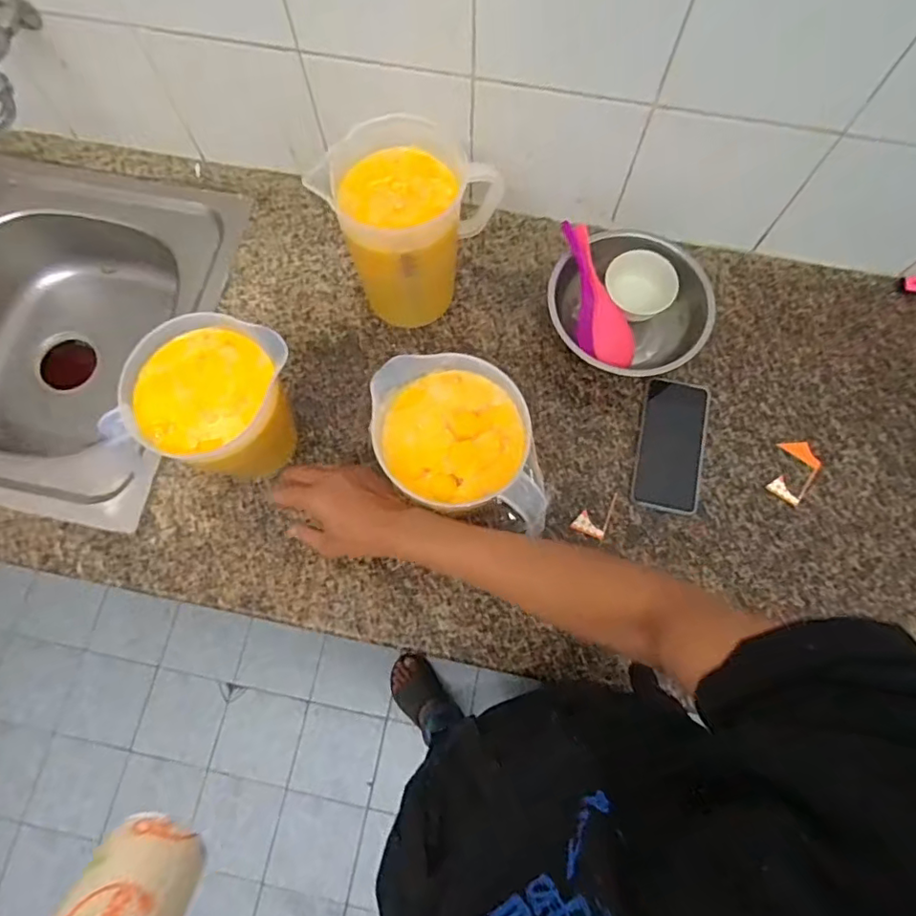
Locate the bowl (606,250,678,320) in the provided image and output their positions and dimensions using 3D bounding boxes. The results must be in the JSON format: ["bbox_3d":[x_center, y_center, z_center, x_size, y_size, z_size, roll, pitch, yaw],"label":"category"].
[{"bbox_3d":[0.241,-0.230,0.752,0.078,0.046,0.085,-28,99,19],"label":"bowl"}]

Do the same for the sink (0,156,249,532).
[{"bbox_3d":[-0.739,-0.207,0.850,0.807,0.158,0.486,12,74,4],"label":"sink"}]

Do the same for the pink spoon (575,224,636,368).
[{"bbox_3d":[0.181,-0.201,0.720,0.056,0.014,0.181,-20,101,-5],"label":"pink spoon"}]

